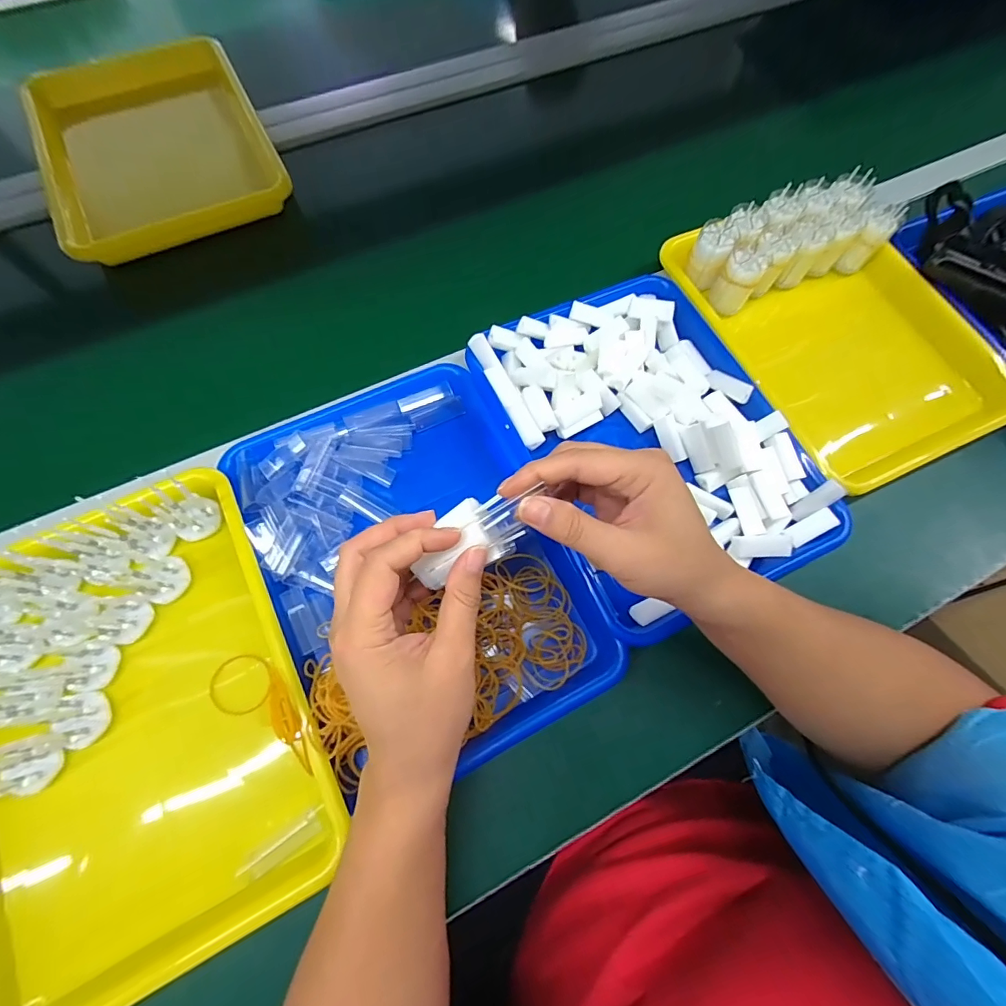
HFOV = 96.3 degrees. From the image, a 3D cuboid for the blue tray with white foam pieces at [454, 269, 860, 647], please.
[{"bbox_3d":[0.136,-0.070,0.431,0.240,0.043,0.337,-25,72,-10],"label":"blue tray with white foam pieces"}]

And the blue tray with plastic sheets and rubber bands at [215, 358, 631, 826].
[{"bbox_3d":[-0.070,0.047,0.387,0.237,0.039,0.325,-26,73,-10],"label":"blue tray with plastic sheets and rubber bands"}]

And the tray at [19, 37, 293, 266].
[{"bbox_3d":[-0.436,-0.457,0.563,0.250,0.038,0.340,-27,73,-10],"label":"tray"}]

